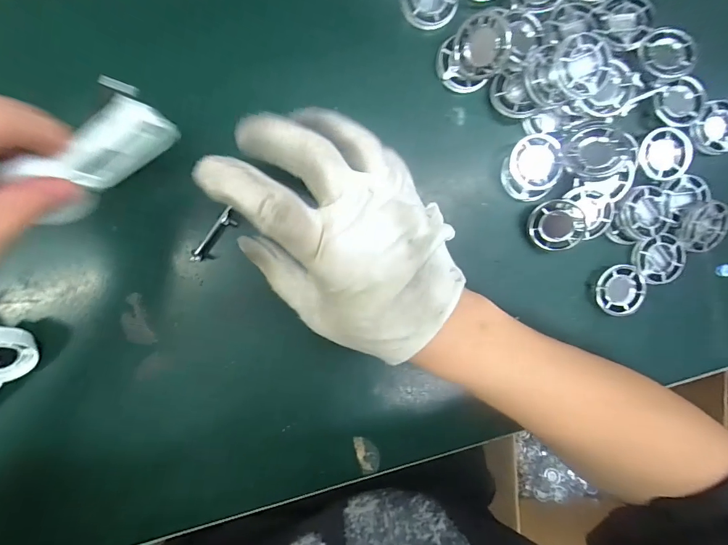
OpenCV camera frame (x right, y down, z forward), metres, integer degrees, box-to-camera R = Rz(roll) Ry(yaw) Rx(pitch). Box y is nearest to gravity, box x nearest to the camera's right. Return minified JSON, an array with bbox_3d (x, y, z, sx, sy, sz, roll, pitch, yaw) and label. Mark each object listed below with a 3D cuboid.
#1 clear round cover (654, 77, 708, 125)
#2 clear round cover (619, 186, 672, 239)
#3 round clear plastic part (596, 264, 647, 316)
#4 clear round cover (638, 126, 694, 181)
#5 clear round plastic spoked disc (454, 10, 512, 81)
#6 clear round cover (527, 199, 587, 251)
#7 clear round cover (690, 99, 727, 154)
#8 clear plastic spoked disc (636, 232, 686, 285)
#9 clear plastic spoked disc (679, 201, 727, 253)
[{"bbox_3d":[0.234,-0.126,0.296,0.035,0.009,0.034,0,93,-5],"label":"clear round cover"},{"bbox_3d":[0.207,-0.045,0.299,0.035,0.011,0.037,0,93,-5],"label":"clear round cover"},{"bbox_3d":[0.195,0.014,0.308,0.036,0.009,0.038,0,93,-5],"label":"round clear plastic part"},{"bbox_3d":[0.225,-0.089,0.300,0.034,0.008,0.038,-13,94,-4],"label":"clear round cover"},{"bbox_3d":[0.080,-0.151,0.271,0.038,0.015,0.037,13,113,32],"label":"clear round plastic spoked disc"},{"bbox_3d":[0.139,-0.034,0.294,0.037,0.014,0.036,0,95,-4],"label":"clear round cover"},{"bbox_3d":[0.269,-0.110,0.307,0.034,0.012,0.039,-20,96,-2],"label":"clear round cover"},{"bbox_3d":[0.227,-0.011,0.308,0.038,0.008,0.038,0,93,-5],"label":"clear plastic spoked disc"},{"bbox_3d":[0.257,-0.034,0.303,0.036,0.008,0.036,0,93,-5],"label":"clear plastic spoked disc"}]

